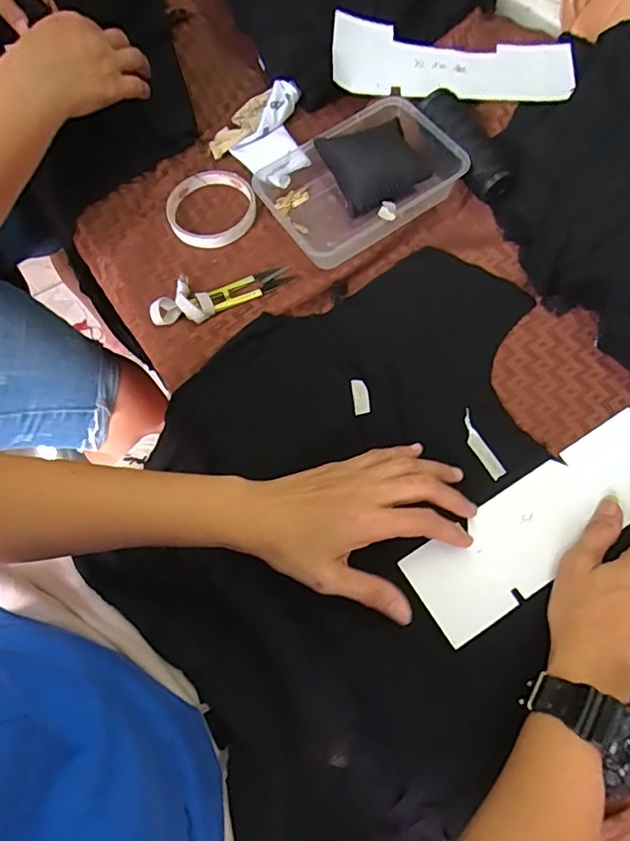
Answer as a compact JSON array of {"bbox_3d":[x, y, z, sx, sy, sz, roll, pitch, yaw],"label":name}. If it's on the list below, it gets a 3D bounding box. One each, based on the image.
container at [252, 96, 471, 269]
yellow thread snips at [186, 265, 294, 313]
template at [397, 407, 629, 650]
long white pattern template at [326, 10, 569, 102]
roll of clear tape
[{"bbox_3d":[0.042,-0.224,0.501,0.173,0.040,0.126,-30,71,-8],"label":"container"},{"bbox_3d":[-0.066,-0.118,0.477,0.089,0.009,0.023,-24,71,-6],"label":"yellow thread snips"},{"bbox_3d":[0.178,0.075,0.409,0.227,0.005,0.071,-34,72,-9],"label":"template"},{"bbox_3d":[0.139,-0.358,0.533,0.241,0.035,0.088,-3,70,2],"label":"long white pattern template"},{"bbox_3d":[-0.100,-0.205,0.510,0.083,0.011,0.088,-1,70,3],"label":"roll of clear tape"}]

